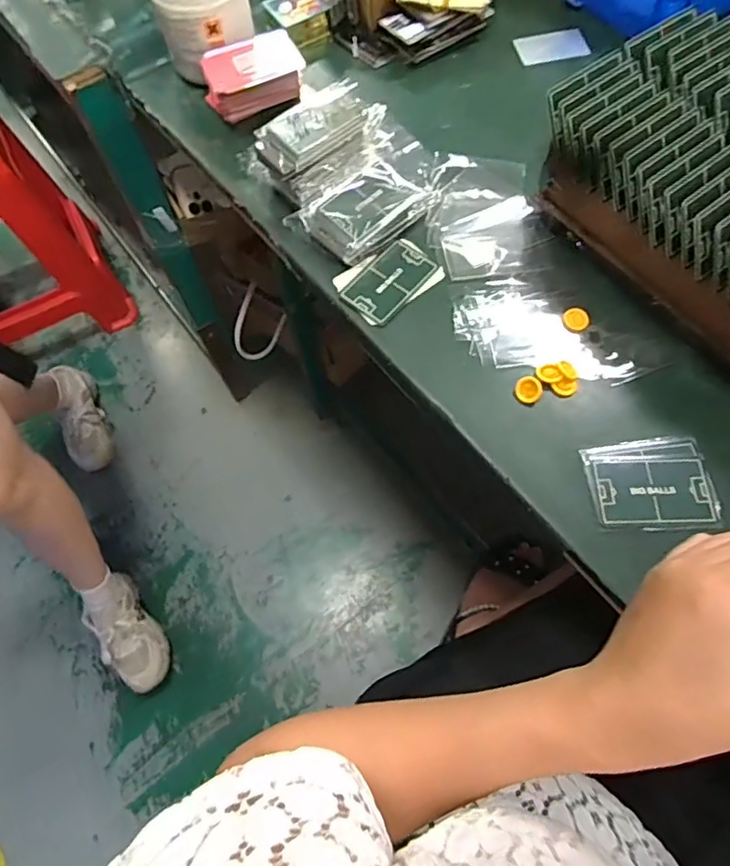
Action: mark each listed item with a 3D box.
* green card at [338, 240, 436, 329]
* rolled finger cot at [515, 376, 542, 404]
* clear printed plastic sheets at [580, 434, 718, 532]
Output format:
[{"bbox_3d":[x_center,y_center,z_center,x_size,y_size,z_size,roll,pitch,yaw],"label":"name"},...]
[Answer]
[{"bbox_3d":[0.022,-0.137,0.507,0.051,0.004,0.082,39,74,17],"label":"green card"},{"bbox_3d":[0.132,-0.035,0.457,0.021,0.005,0.021,3,98,23],"label":"rolled finger cot"},{"bbox_3d":[0.213,0.037,0.424,0.085,0.008,0.073,-4,66,1],"label":"clear printed plastic sheets"}]

